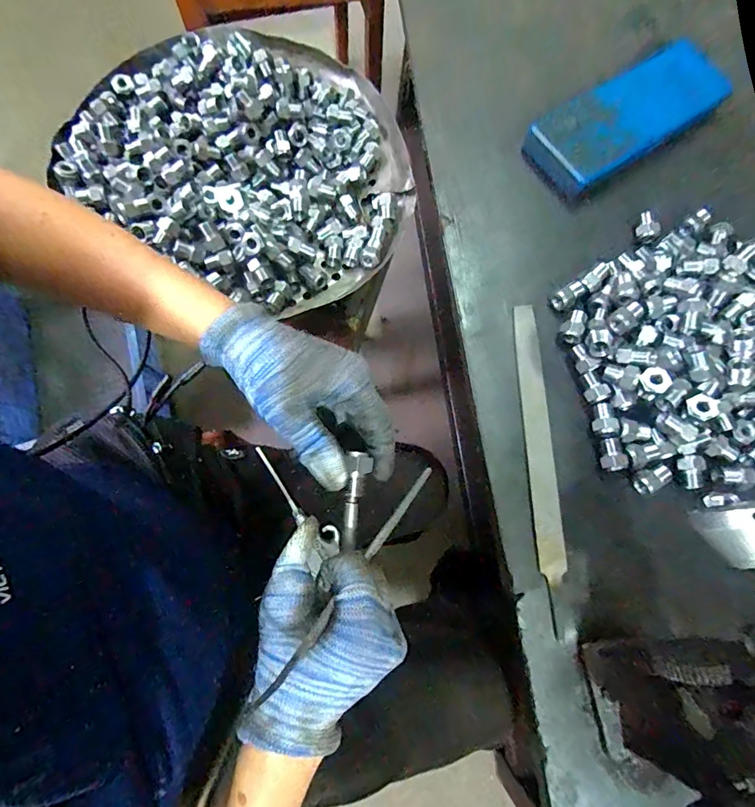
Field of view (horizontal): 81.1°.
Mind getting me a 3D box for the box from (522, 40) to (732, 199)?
[{"bbox_3d":[0.275,-0.315,0.487,0.237,0.035,0.094,-31,80,-11],"label":"box"}]

